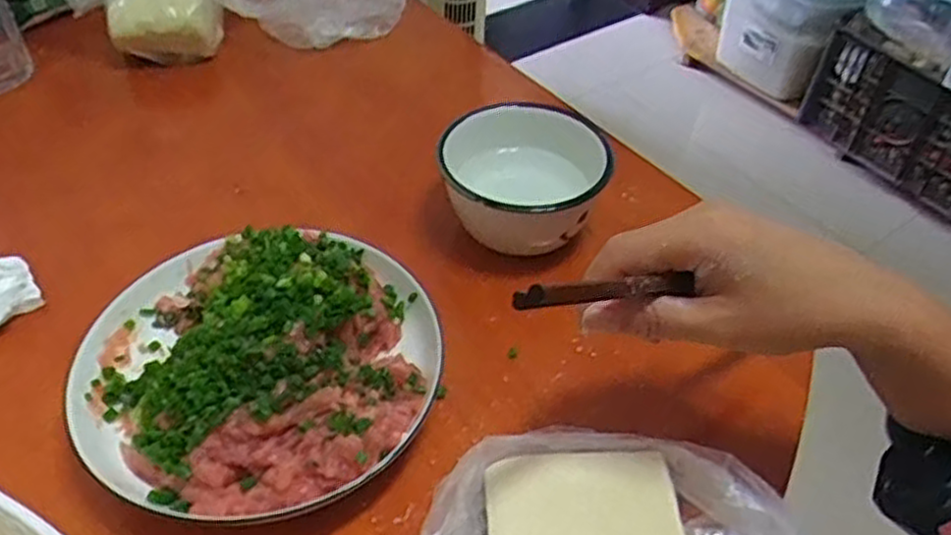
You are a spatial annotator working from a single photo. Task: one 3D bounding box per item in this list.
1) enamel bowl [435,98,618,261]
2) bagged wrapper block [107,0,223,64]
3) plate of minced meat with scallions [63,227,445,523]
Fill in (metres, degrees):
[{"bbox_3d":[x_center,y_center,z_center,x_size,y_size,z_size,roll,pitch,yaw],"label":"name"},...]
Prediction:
[{"bbox_3d":[0.034,-0.055,0.508,0.108,0.070,0.093,-16,46,-17],"label":"enamel bowl"},{"bbox_3d":[-0.274,-0.222,0.674,0.085,0.071,0.066,-9,45,-10],"label":"bagged wrapper block"},{"bbox_3d":[-0.115,0.051,0.411,0.186,0.063,0.180,1,44,-1],"label":"plate of minced meat with scallions"}]

